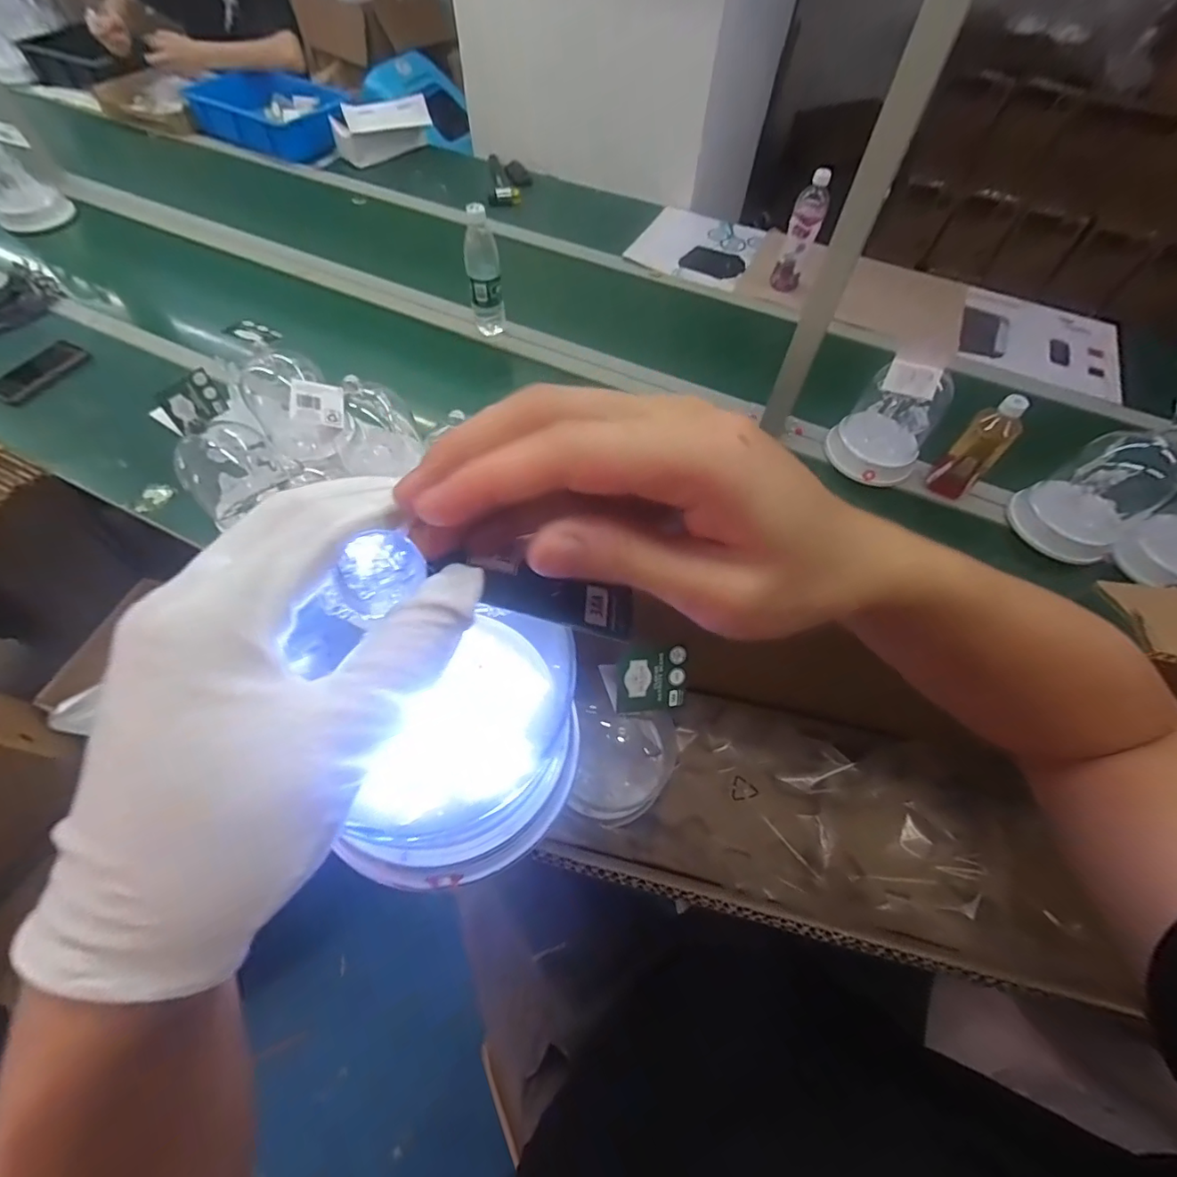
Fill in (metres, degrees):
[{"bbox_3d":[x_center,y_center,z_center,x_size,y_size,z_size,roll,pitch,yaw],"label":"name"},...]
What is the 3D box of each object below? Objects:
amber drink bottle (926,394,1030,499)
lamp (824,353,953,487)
[{"bbox_3d":[0.615,-0.217,0.823,0.056,0.184,0.067,-36,67,-20],"label":"amber drink bottle"},{"bbox_3d":[0.499,-0.277,0.854,0.145,0.180,0.122,34,65,16],"label":"lamp"}]

